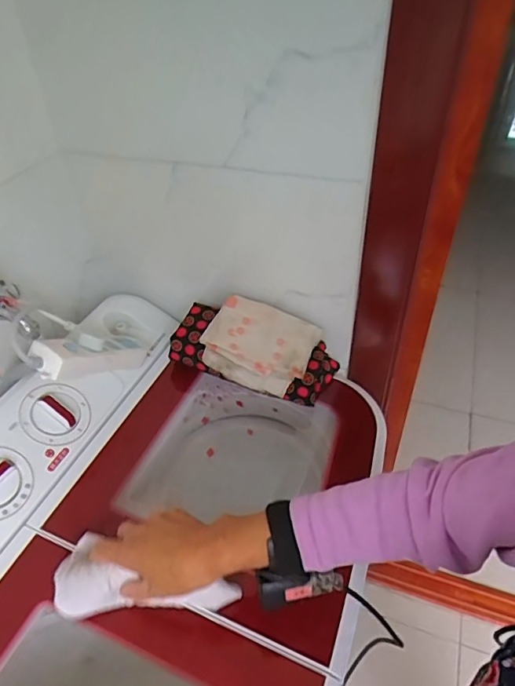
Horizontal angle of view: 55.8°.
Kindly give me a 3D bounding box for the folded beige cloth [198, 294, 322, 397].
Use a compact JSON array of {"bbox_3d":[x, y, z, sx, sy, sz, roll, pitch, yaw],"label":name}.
[{"bbox_3d":[0.003,0.000,0.668,0.143,0.033,0.117,22,71,12],"label":"folded beige cloth"}]

